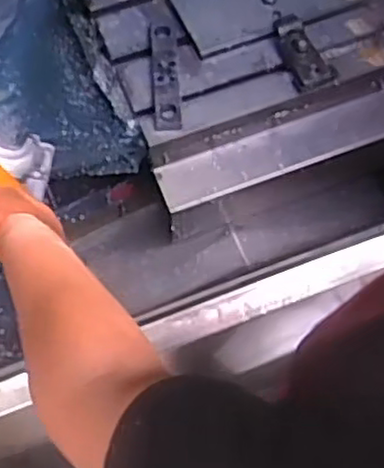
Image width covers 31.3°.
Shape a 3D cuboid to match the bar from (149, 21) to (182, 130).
[{"bbox_3d":[-0.042,-0.250,1.070,0.043,0.014,0.203,-4,65,-2],"label":"bar"}]

